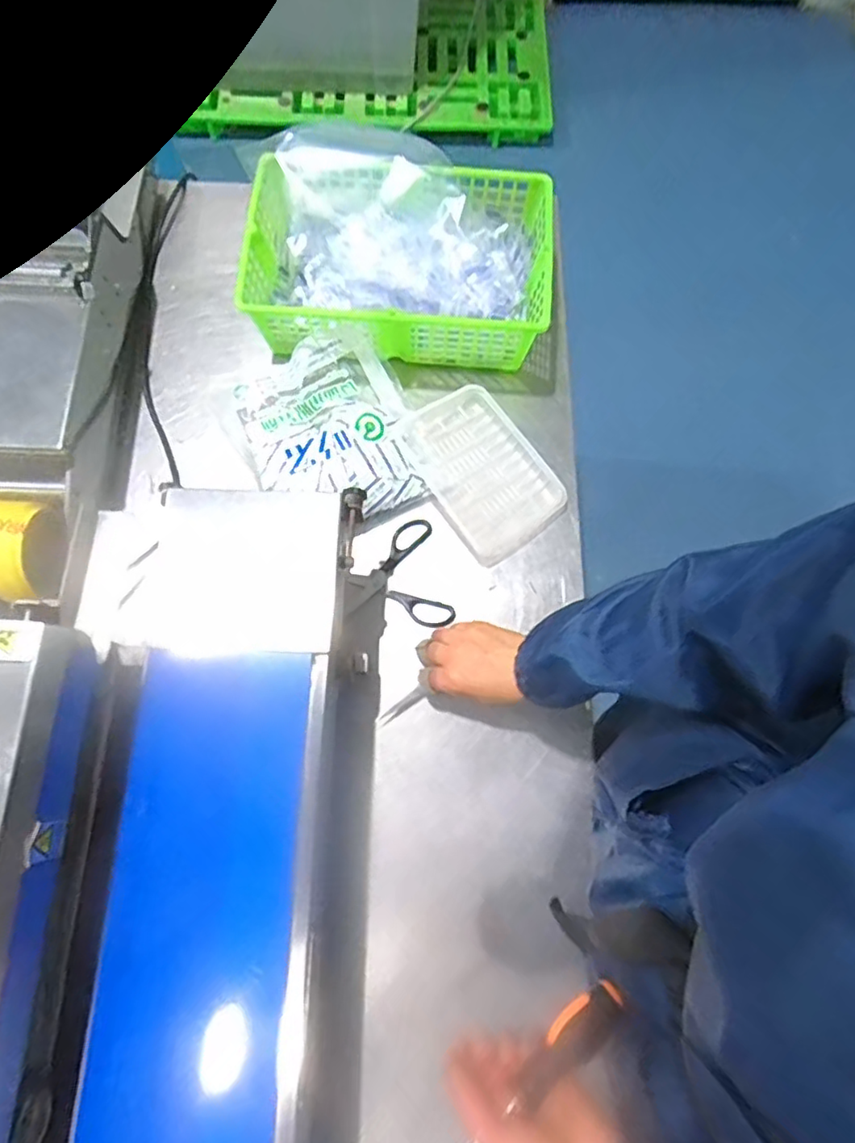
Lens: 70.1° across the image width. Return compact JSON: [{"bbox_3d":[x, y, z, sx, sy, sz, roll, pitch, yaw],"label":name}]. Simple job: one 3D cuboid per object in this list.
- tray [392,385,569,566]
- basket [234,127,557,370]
[{"bbox_3d":[0.062,-0.120,0.693,0.135,0.027,0.188,-36,77,-12],"label":"tray"},{"bbox_3d":[-0.031,-0.361,0.713,0.331,0.081,0.220,3,73,-1],"label":"basket"}]

